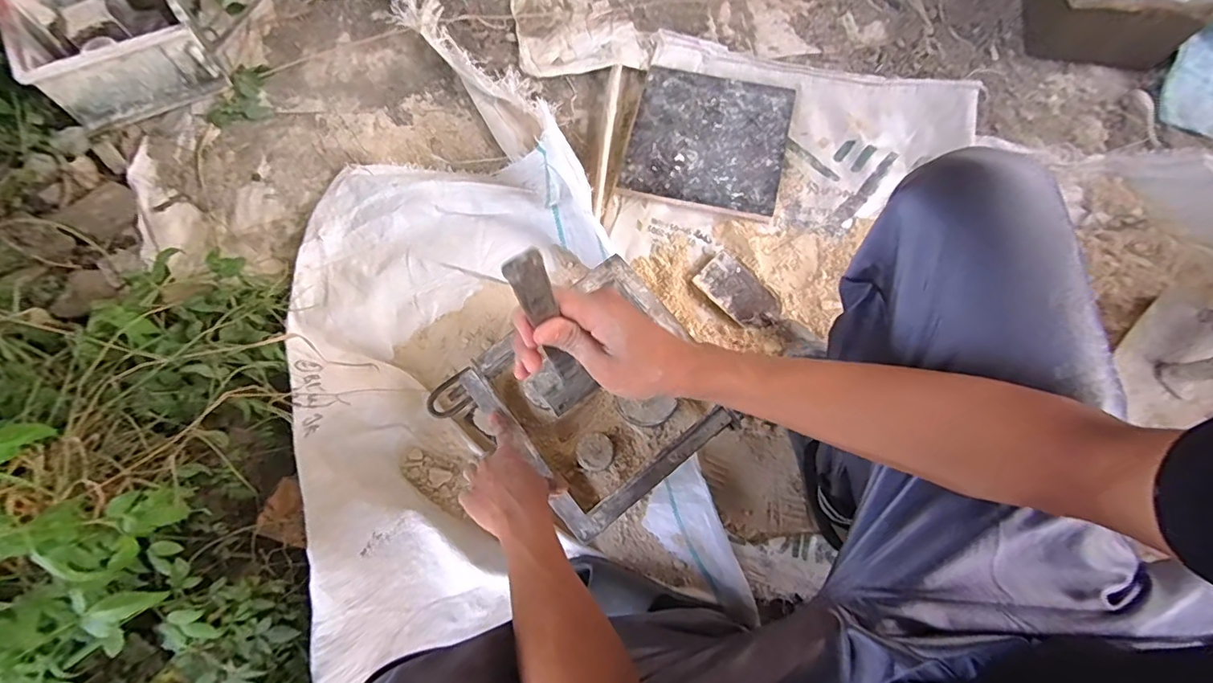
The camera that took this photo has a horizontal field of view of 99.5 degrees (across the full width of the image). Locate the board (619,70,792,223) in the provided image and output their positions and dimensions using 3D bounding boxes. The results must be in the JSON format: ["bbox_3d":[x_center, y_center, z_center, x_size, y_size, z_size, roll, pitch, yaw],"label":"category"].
[{"bbox_3d":[0.164,-0.330,0.837,0.247,0.011,0.246,13,73,4],"label":"board"}]

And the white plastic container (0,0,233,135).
[{"bbox_3d":[-0.803,-0.504,0.844,0.234,0.137,0.242,-33,73,-6],"label":"white plastic container"}]

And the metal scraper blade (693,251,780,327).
[{"bbox_3d":[0.196,-0.072,0.755,0.124,0.007,0.069,43,77,12],"label":"metal scraper blade"}]

